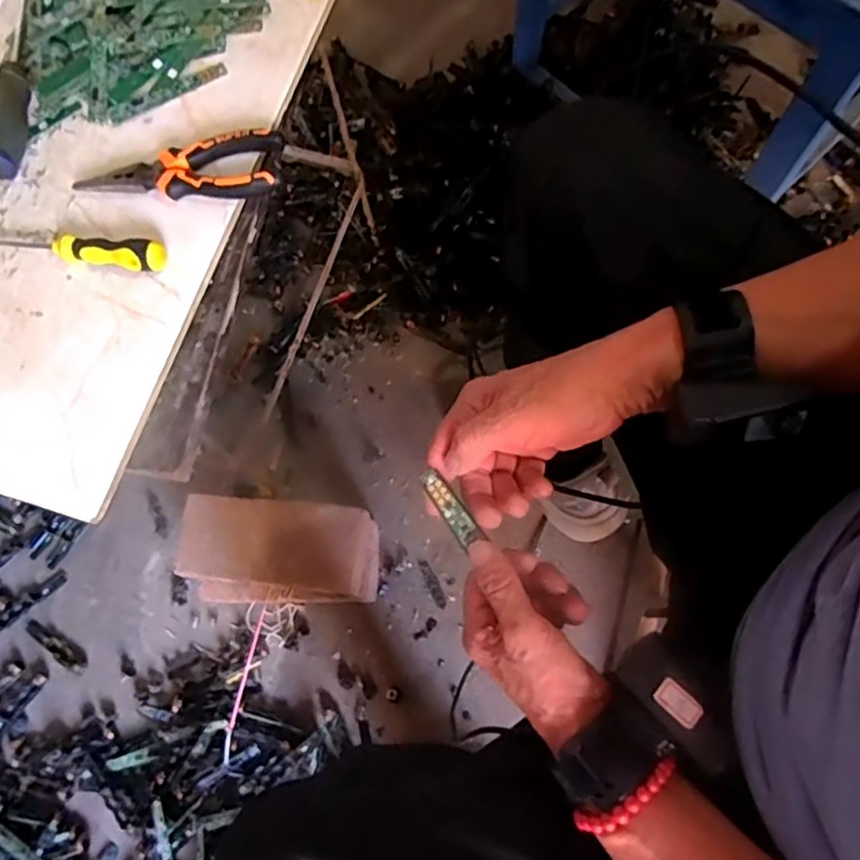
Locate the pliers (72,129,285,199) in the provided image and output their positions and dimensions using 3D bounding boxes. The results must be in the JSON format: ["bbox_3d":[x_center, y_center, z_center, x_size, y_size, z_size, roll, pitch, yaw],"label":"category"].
[{"bbox_3d":[-0.188,-0.193,0.477,0.152,0.018,0.050,-6,71,4],"label":"pliers"}]

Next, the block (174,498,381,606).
[{"bbox_3d":[-0.183,0.153,0.795,0.230,0.092,0.119,1,71,5],"label":"block"}]

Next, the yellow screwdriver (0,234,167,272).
[{"bbox_3d":[-0.261,-0.135,0.457,0.150,0.022,0.024,13,73,10],"label":"yellow screwdriver"}]

